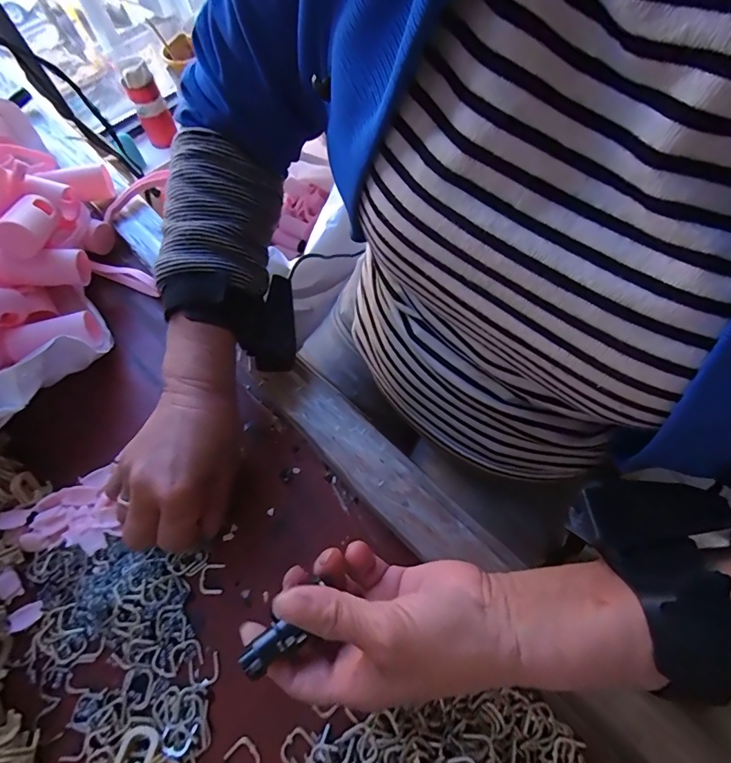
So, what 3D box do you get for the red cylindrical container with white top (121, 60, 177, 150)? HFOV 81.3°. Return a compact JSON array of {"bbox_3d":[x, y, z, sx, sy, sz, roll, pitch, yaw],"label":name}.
[{"bbox_3d":[-0.577,-0.735,1.146,0.081,0.205,0.058,-26,64,-10],"label":"red cylindrical container with white top"}]

